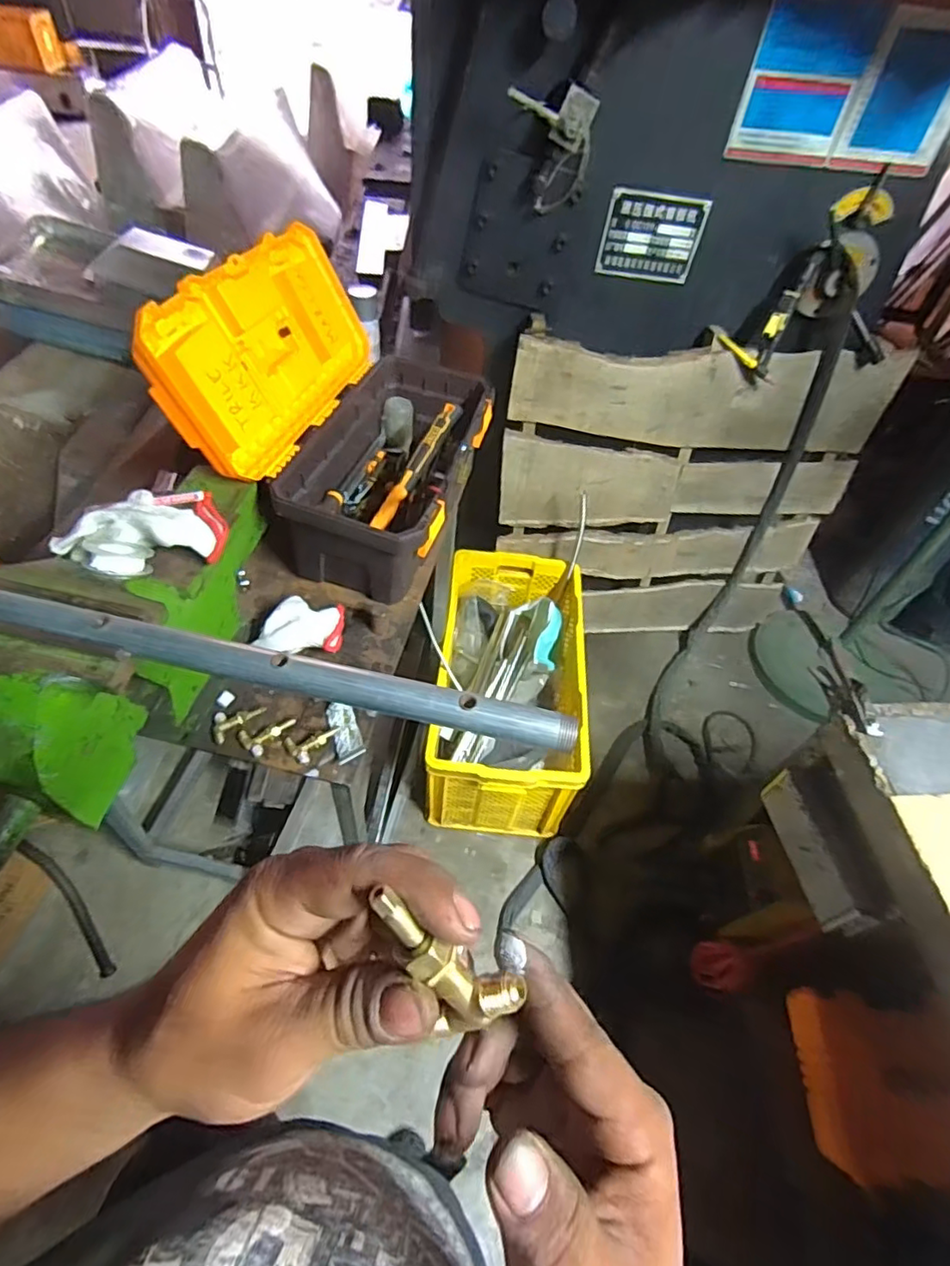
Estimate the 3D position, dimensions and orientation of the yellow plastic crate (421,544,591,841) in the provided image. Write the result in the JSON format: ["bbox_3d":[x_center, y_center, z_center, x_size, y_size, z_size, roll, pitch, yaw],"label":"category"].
[{"bbox_3d":[0.084,0.146,1.543,0.337,0.348,0.661,6,52,-1],"label":"yellow plastic crate"}]

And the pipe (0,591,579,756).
[{"bbox_3d":[-0.327,-0.002,0.502,0.847,0.026,0.034,12,52,3],"label":"pipe"}]

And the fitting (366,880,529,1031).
[{"bbox_3d":[-0.011,0.104,0.185,0.058,0.016,0.022,49,55,-13],"label":"fitting"}]

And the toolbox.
[{"bbox_3d":[-0.173,-0.332,0.863,0.342,0.312,0.428,16,52,7],"label":"toolbox"}]

